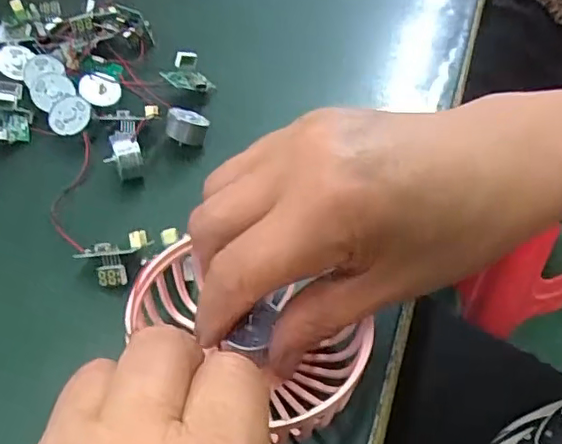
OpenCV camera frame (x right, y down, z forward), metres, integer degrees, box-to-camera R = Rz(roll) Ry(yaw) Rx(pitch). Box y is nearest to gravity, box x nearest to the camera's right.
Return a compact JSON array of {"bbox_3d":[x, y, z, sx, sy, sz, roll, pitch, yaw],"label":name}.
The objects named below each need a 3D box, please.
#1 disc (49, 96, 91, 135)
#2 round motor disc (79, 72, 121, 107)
[{"bbox_3d":[-0.115,-0.059,0.319,0.021,0.004,0.022,0,75,0],"label":"disc"},{"bbox_3d":[-0.105,-0.077,0.337,0.023,0.019,0.004,18,4,-5],"label":"round motor disc"}]

